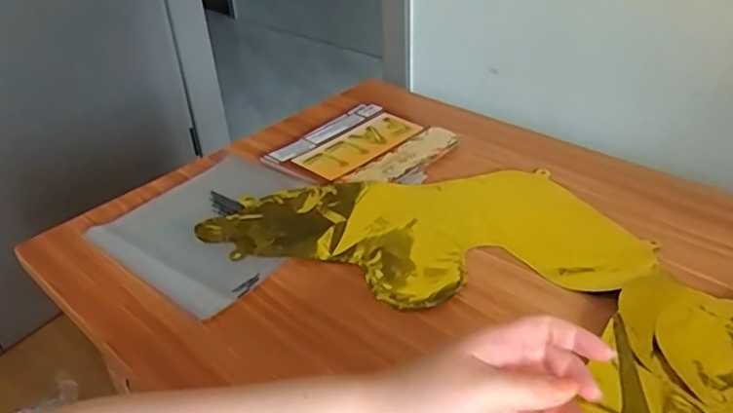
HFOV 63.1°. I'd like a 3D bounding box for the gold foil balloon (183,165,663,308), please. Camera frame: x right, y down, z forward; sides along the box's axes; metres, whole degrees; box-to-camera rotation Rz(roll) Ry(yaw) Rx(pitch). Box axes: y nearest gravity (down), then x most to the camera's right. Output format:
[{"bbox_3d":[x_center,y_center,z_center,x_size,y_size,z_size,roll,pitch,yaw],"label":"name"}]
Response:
[{"bbox_3d":[0.046,0.022,0.608,0.412,0.014,0.200,-3,35,0],"label":"gold foil balloon"}]

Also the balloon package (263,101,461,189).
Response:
[{"bbox_3d":[-0.003,-0.069,0.747,0.177,0.014,0.188,25,43,34],"label":"balloon package"}]

